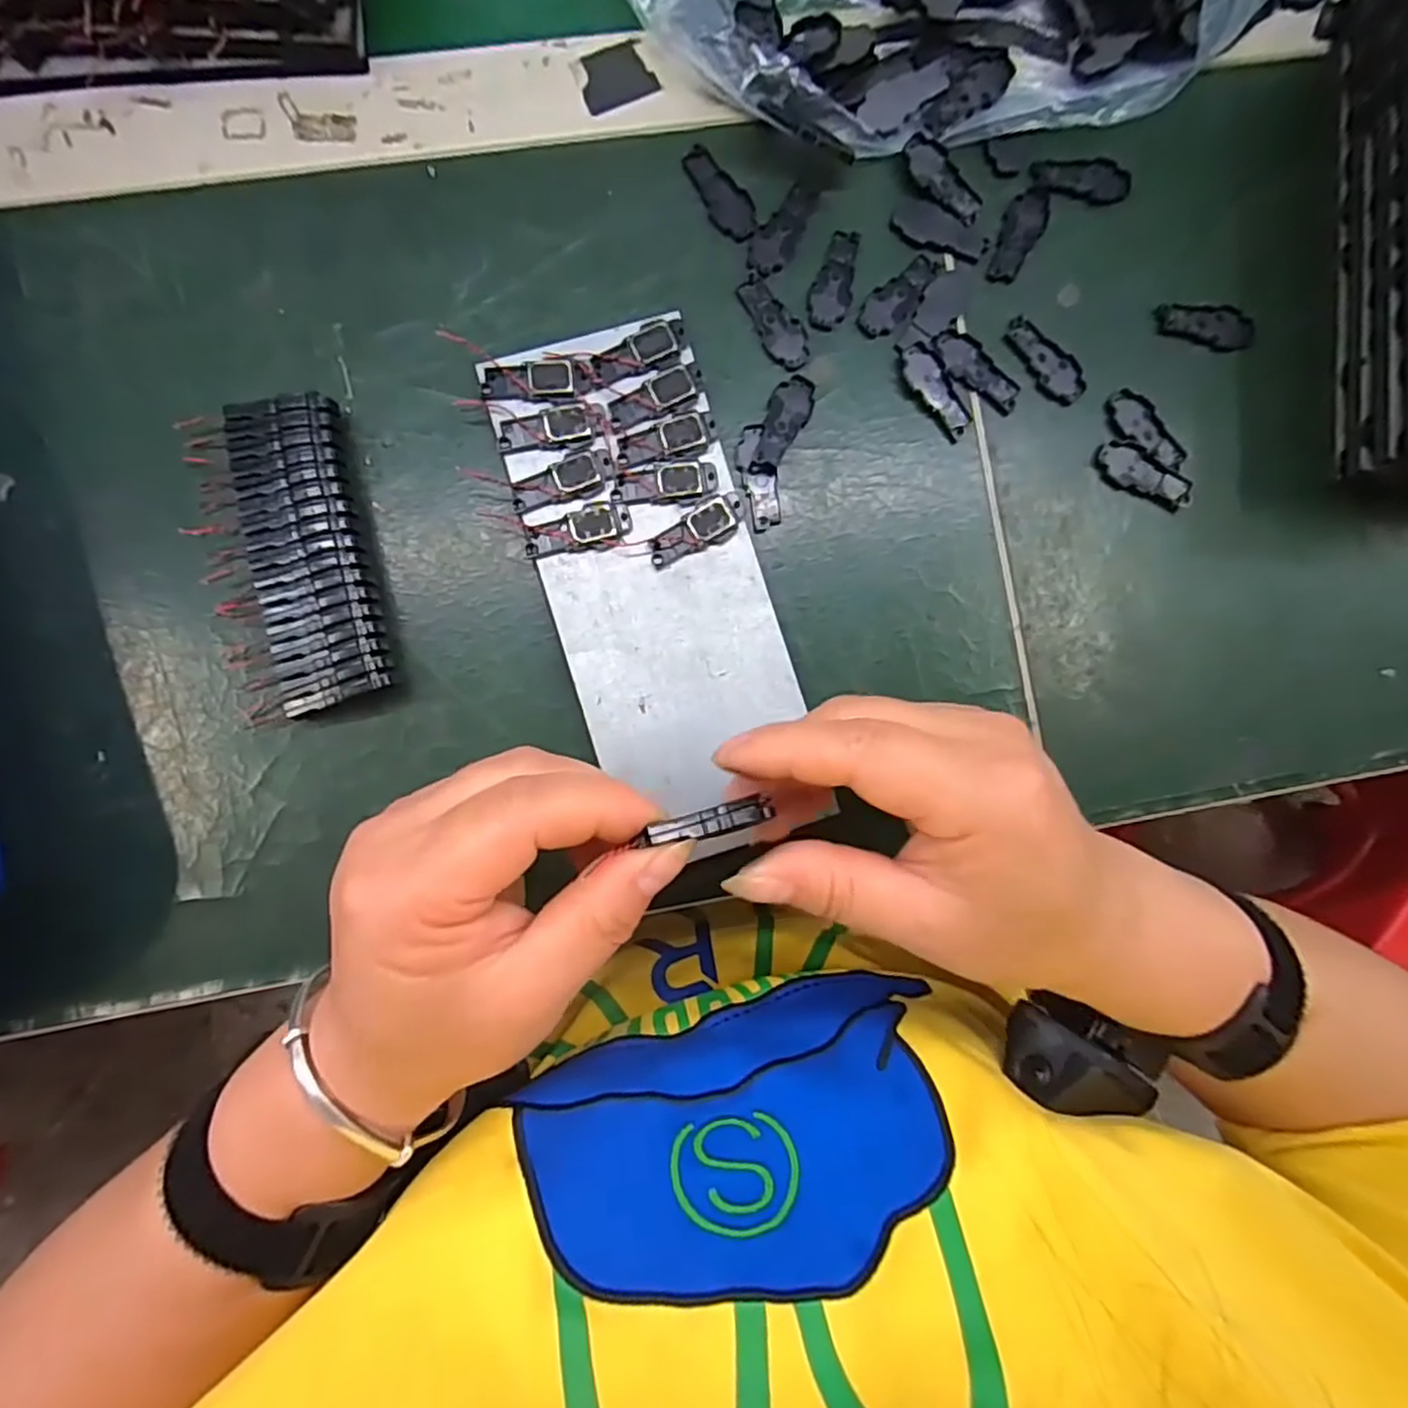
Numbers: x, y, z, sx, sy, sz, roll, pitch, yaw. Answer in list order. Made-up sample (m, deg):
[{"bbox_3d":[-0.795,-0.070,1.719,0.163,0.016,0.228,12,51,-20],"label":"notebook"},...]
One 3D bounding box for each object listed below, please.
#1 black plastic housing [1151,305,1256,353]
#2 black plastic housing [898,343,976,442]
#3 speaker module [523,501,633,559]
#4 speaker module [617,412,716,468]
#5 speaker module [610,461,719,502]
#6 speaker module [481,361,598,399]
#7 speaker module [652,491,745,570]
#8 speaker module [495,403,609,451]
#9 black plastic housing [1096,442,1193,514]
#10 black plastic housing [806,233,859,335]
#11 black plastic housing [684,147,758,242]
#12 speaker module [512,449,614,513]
[{"bbox_3d":[0.202,-0.152,0.281,0.039,0.004,0.017,6,87,-3],"label":"black plastic housing"},{"bbox_3d":[0.090,-0.123,0.272,0.016,0.005,0.040,-33,90,-4],"label":"black plastic housing"},{"bbox_3d":[-0.046,-0.064,0.255,0.039,0.005,0.015,-12,88,-4],"label":"speaker module"},{"bbox_3d":[-0.013,-0.097,0.256,0.038,0.004,0.014,-18,88,-4],"label":"speaker module"},{"bbox_3d":[-0.014,-0.083,0.256,0.039,0.004,0.013,-5,88,-4],"label":"speaker module"},{"bbox_3d":[-0.060,-0.119,0.254,0.040,0.004,0.013,-3,87,-4],"label":"speaker module"},{"bbox_3d":[-0.002,-0.065,0.258,0.040,0.005,0.013,-32,90,-4],"label":"speaker module"},{"bbox_3d":[-0.055,-0.102,0.254,0.040,0.004,0.013,-10,88,-4],"label":"speaker module"},{"bbox_3d":[0.176,-0.091,0.277,0.042,0.004,0.015,25,86,-2],"label":"black plastic housing"},{"bbox_3d":[0.051,-0.166,0.272,0.016,0.004,0.039,16,86,-3],"label":"black plastic housing"},{"bbox_3d":[0.007,-0.198,0.268,0.016,0.004,0.040,-29,89,-4],"label":"black plastic housing"},{"bbox_3d":[-0.052,-0.082,0.254,0.038,0.004,0.014,-20,89,-4],"label":"speaker module"}]

